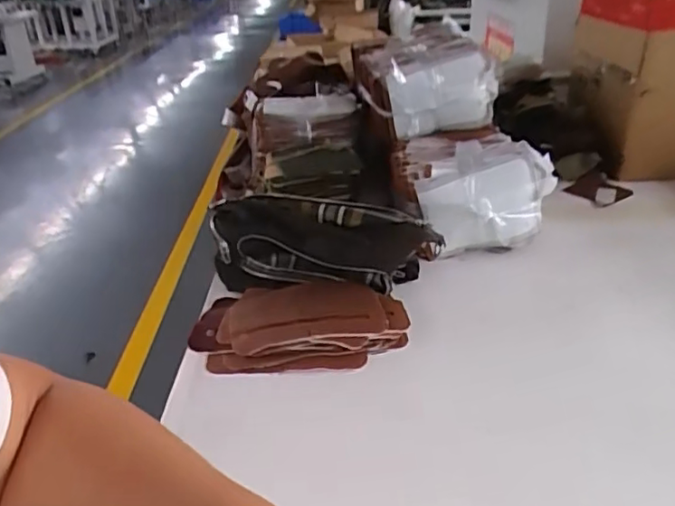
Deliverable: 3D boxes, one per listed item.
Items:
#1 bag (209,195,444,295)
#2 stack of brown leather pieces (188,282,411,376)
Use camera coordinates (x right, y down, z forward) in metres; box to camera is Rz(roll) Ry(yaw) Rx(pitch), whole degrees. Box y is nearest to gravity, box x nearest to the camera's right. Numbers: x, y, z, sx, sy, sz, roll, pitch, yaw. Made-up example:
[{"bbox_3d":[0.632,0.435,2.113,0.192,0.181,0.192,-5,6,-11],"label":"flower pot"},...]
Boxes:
[{"bbox_3d":[-0.017,-0.010,0.839,0.313,0.122,0.106,0,28,3],"label":"bag"},{"bbox_3d":[-0.047,0.093,0.754,0.261,0.035,0.155,-1,28,1],"label":"stack of brown leather pieces"}]

